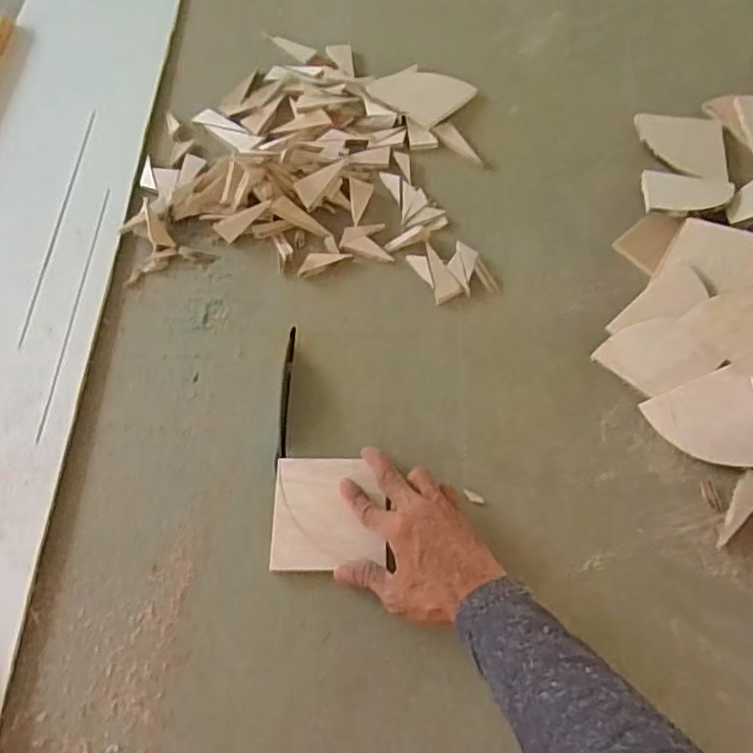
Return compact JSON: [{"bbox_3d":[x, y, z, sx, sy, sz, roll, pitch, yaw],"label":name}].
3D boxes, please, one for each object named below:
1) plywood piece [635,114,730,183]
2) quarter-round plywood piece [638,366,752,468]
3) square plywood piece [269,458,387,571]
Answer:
[{"bbox_3d":[0.368,-0.275,0.783,0.098,0.019,0.112,4,65,1],"label":"plywood piece"},{"bbox_3d":[0.313,0.047,0.598,0.094,0.010,0.094,-29,78,20],"label":"quarter-round plywood piece"},{"bbox_3d":[-0.043,0.119,0.578,0.098,0.010,0.100,-3,64,6],"label":"square plywood piece"}]

